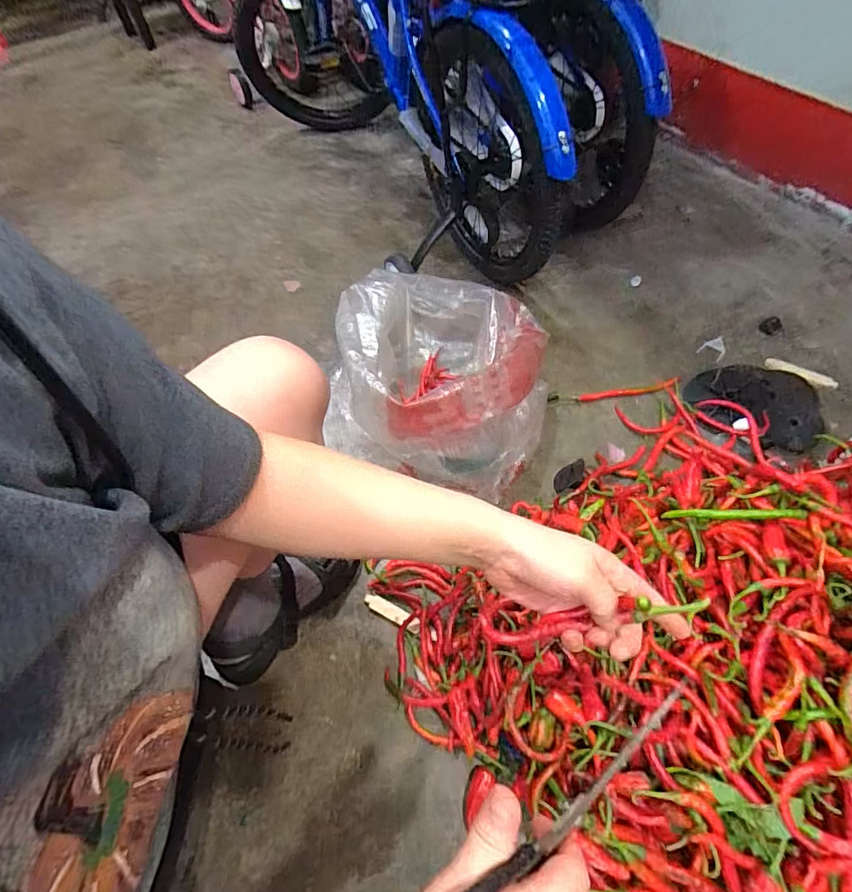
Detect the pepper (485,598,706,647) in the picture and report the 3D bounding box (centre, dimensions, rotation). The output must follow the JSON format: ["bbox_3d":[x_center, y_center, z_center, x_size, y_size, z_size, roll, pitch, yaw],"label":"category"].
[{"bbox_3d":[0.120,0.127,0.364,0.161,0.017,0.031,-11,59,16],"label":"pepper"}]

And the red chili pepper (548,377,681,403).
[{"bbox_3d":[0.335,-0.096,0.874,0.229,0.013,0.020,-6,60,0],"label":"red chili pepper"}]

